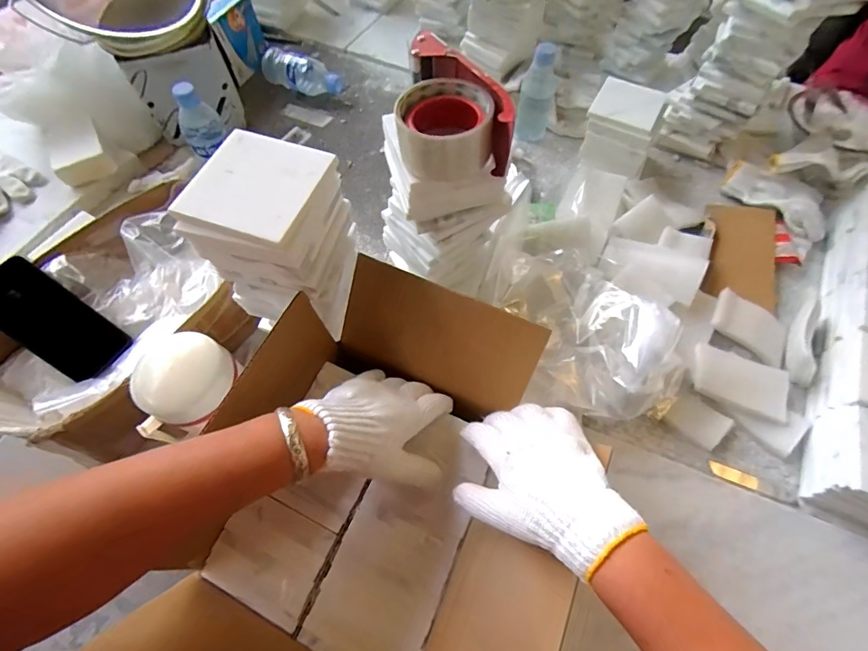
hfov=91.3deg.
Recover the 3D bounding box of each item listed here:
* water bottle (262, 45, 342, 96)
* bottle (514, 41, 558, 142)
[{"bbox_3d":[-0.254,-0.492,0.826,0.157,0.060,0.054,12,64,4],"label":"water bottle"},{"bbox_3d":[0.178,-0.393,0.727,0.059,0.150,0.049,14,64,5],"label":"bottle"}]

